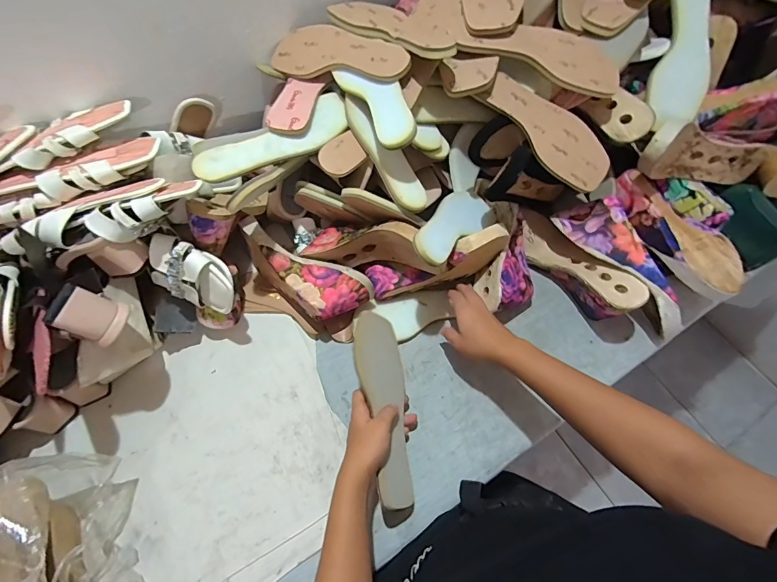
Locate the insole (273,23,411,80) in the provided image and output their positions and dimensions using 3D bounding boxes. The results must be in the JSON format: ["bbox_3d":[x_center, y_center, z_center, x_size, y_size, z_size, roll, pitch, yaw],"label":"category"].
[{"bbox_3d":[-0.072,-0.341,0.570,0.238,0.009,0.083,24,89,26],"label":"insole"}]

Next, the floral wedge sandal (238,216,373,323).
[{"bbox_3d":[-0.130,-0.030,0.605,0.210,0.087,0.093,38,71,17],"label":"floral wedge sandal"}]

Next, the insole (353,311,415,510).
[{"bbox_3d":[0.001,0.146,0.516,0.073,0.012,0.237,4,68,-42],"label":"insole"}]

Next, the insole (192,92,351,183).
[{"bbox_3d":[-0.151,-0.208,0.549,0.230,0.011,0.072,-33,75,-19],"label":"insole"}]

